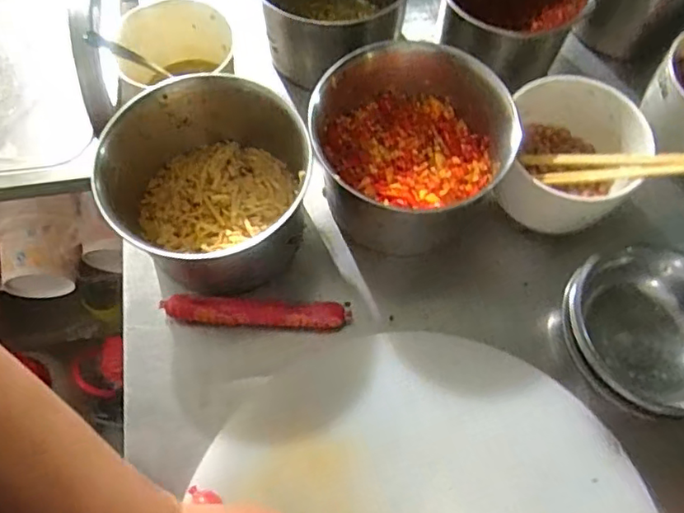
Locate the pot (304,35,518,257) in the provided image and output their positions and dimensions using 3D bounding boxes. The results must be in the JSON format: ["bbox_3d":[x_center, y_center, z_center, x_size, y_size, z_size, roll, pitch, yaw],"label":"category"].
[{"bbox_3d":[0.061,-0.102,0.558,0.168,0.124,0.156,0,64,1],"label":"pot"}]

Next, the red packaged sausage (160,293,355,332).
[{"bbox_3d":[-0.079,0.052,0.539,0.170,0.020,0.022,2,64,2],"label":"red packaged sausage"}]

